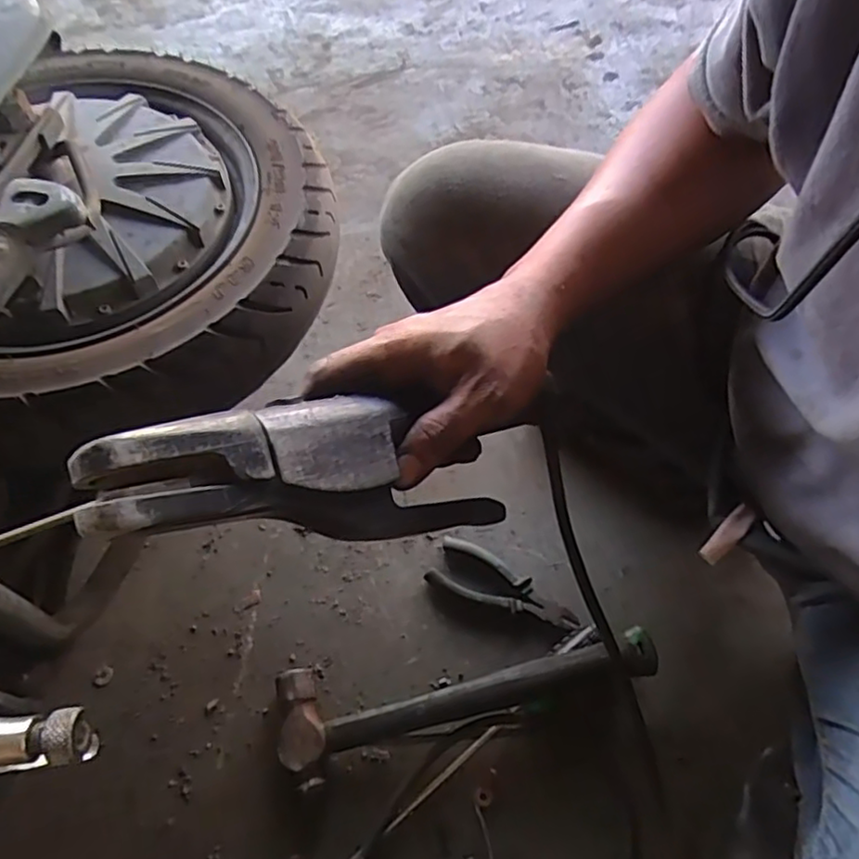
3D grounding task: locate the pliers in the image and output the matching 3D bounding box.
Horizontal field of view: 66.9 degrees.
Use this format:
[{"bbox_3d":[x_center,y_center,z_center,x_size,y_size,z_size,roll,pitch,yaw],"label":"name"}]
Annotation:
[{"bbox_3d":[0.076,0.161,0.659,0.154,0.012,0.061,22,62,15],"label":"pliers"}]

